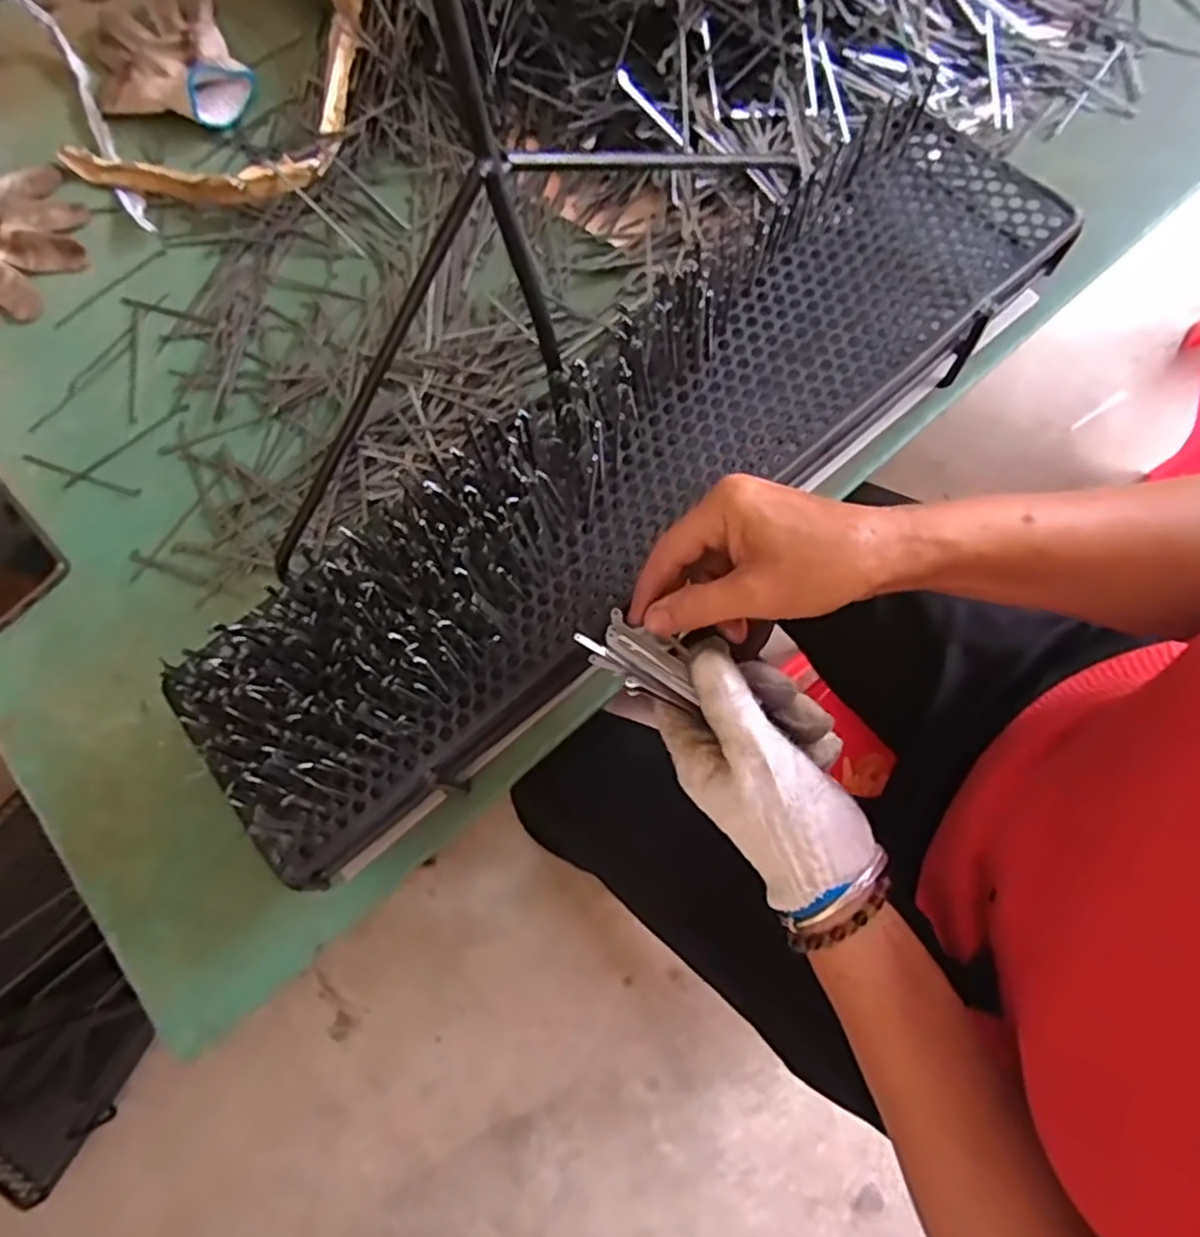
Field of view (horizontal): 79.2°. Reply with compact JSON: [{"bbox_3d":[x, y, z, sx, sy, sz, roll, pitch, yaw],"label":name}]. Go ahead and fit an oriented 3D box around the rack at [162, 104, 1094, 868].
[{"bbox_3d":[0.036,-0.105,0.425,0.617,0.069,0.148,-41,76,-6],"label":"rack"}]

